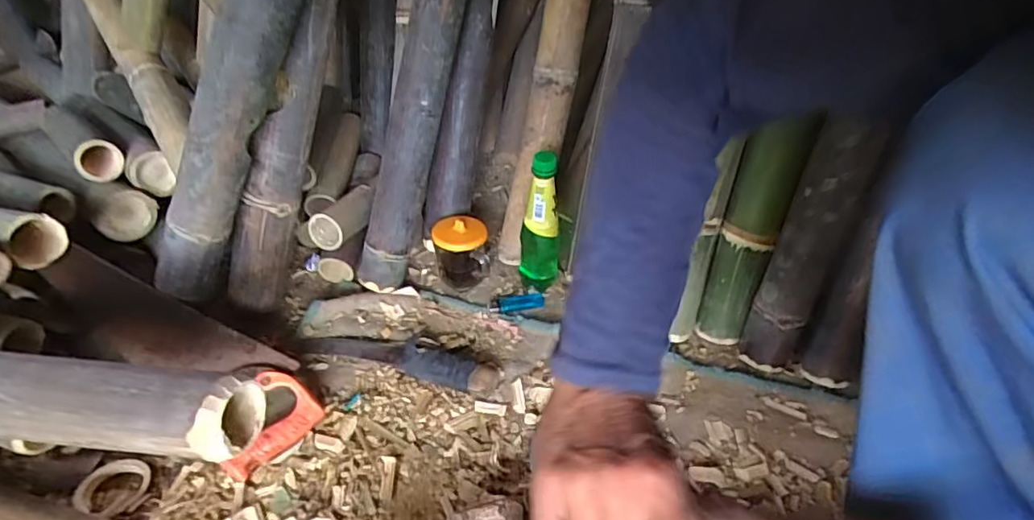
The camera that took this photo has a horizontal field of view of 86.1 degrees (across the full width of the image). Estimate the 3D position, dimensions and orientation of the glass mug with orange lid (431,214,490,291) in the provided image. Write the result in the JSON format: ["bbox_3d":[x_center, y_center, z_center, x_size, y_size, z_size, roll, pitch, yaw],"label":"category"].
[{"bbox_3d":[-0.083,-0.009,0.823,0.081,0.099,0.077,-3,42,-4],"label":"glass mug with orange lid"}]

